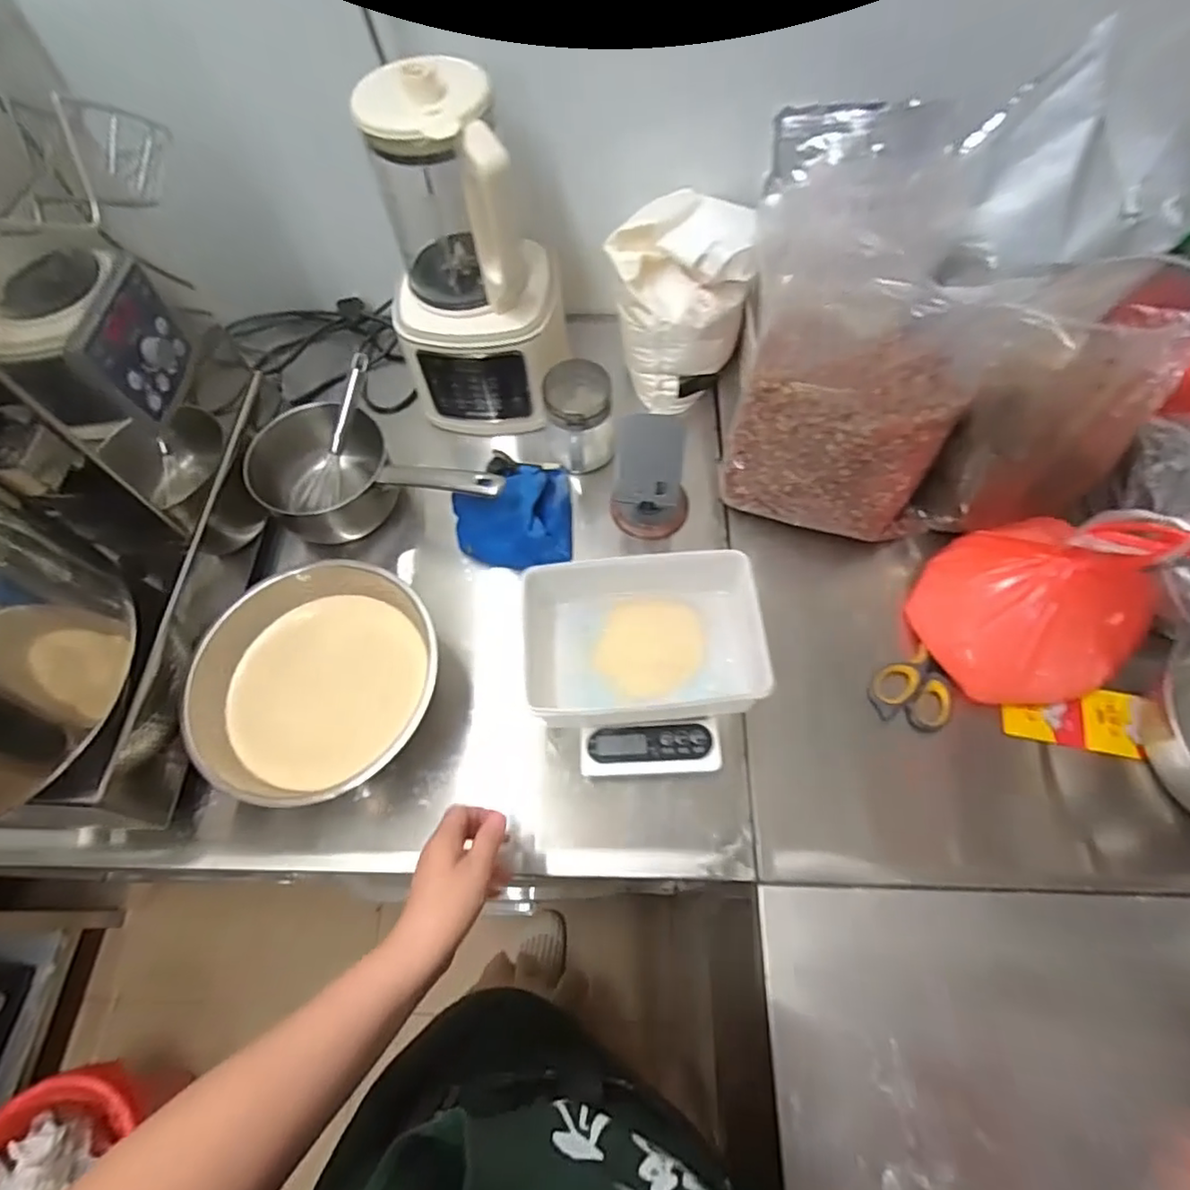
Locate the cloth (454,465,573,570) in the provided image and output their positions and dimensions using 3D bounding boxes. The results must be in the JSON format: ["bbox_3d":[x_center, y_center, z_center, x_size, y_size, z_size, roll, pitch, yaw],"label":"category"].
[{"bbox_3d":[-0.096,-0.100,0.717,0.135,0.056,0.134,-2,63,2],"label":"cloth"}]

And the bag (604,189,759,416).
[{"bbox_3d":[0.099,-0.358,0.764,0.131,0.199,0.133,-30,66,-11],"label":"bag"}]

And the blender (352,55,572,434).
[{"bbox_3d":[-0.140,-0.358,0.696,0.187,0.354,0.168,-2,63,2],"label":"blender"}]

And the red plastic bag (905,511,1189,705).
[{"bbox_3d":[0.441,-0.013,0.580,0.205,0.172,0.185,-30,66,-11],"label":"red plastic bag"}]

